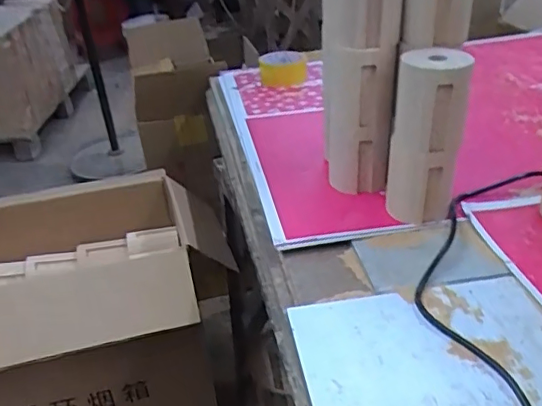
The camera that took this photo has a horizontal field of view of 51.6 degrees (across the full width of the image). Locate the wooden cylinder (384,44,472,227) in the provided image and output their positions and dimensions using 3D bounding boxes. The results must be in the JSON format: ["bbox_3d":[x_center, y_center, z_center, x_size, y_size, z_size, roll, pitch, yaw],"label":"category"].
[{"bbox_3d":[0.189,-0.075,0.685,0.086,0.202,0.075,4,31,15],"label":"wooden cylinder"}]

